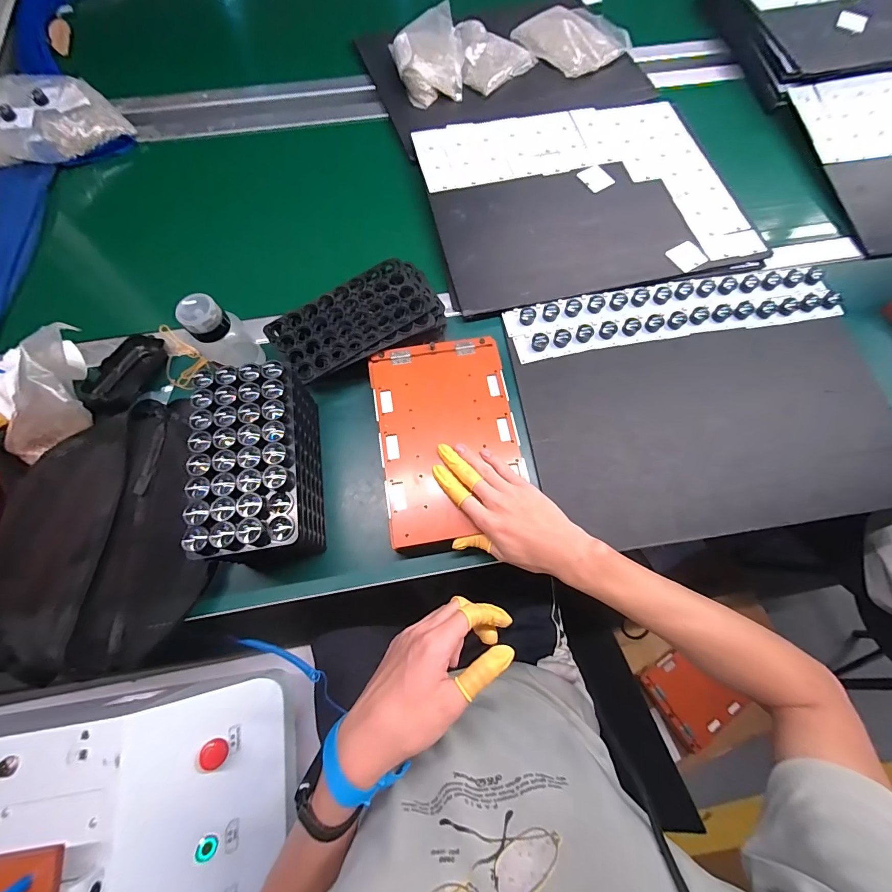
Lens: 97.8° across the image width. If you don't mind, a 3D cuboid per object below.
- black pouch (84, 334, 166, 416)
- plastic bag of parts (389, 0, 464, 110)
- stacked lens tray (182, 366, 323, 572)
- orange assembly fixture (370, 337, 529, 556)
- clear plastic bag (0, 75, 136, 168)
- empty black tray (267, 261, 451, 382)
[{"bbox_3d":[-0.413,-0.095,0.505,0.056,0.031,0.121,7,60,2],"label":"black pouch"},{"bbox_3d":[-0.028,-0.700,0.699,0.121,0.046,0.169,-14,74,-4],"label":"plastic bag of parts"},{"bbox_3d":[-0.200,0.024,0.430,0.101,0.121,0.200,-6,73,-2],"label":"stacked lens tray"},{"bbox_3d":[0.002,-0.012,0.466,0.162,0.010,0.245,-10,74,-3],"label":"orange assembly fixture"},{"bbox_3d":[-0.683,-0.538,0.643,0.239,0.049,0.179,-38,76,-12],"label":"clear plastic bag"},{"bbox_3d":[-0.114,-0.164,0.526,0.217,0.052,0.115,-29,76,-9],"label":"empty black tray"}]

